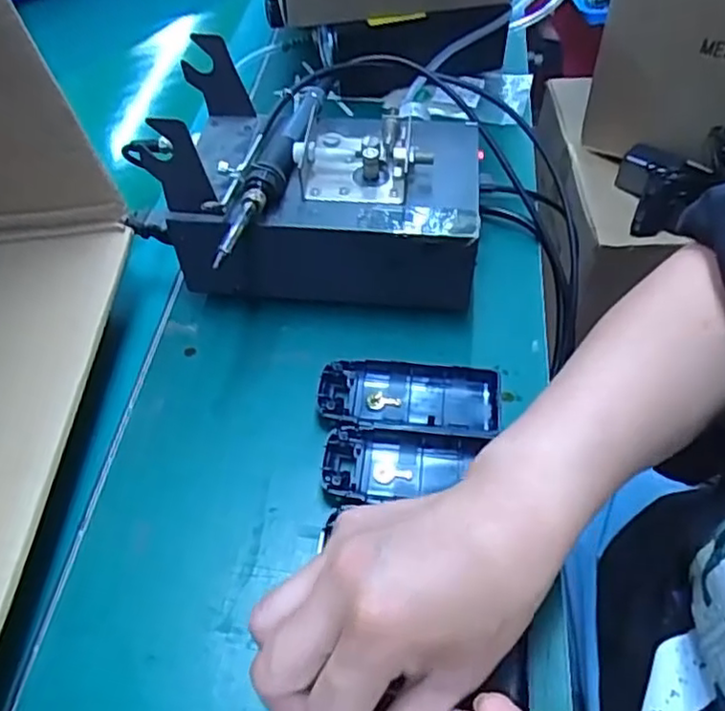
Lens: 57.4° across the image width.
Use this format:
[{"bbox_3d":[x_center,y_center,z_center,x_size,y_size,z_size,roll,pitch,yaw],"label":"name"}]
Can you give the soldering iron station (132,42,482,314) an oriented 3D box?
[{"bbox_3d":[-0.034,-0.101,0.432,0.214,0.118,0.158,4,52,6],"label":"soldering iron station"}]

